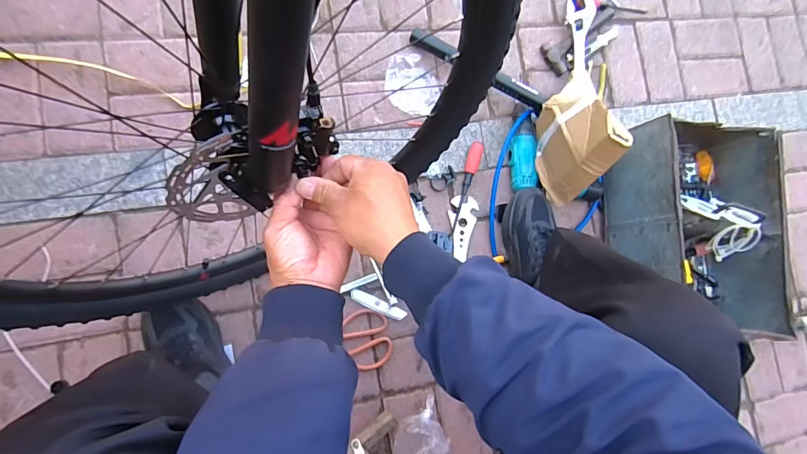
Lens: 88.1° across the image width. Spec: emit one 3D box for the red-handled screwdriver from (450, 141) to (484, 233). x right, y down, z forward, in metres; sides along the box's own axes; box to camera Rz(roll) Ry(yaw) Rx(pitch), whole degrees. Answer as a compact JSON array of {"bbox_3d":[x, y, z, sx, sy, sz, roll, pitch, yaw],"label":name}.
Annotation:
[{"bbox_3d":[0.123,-0.082,0.842,0.025,0.019,0.192,20,81,-9],"label":"red-handled screwdriver"}]

